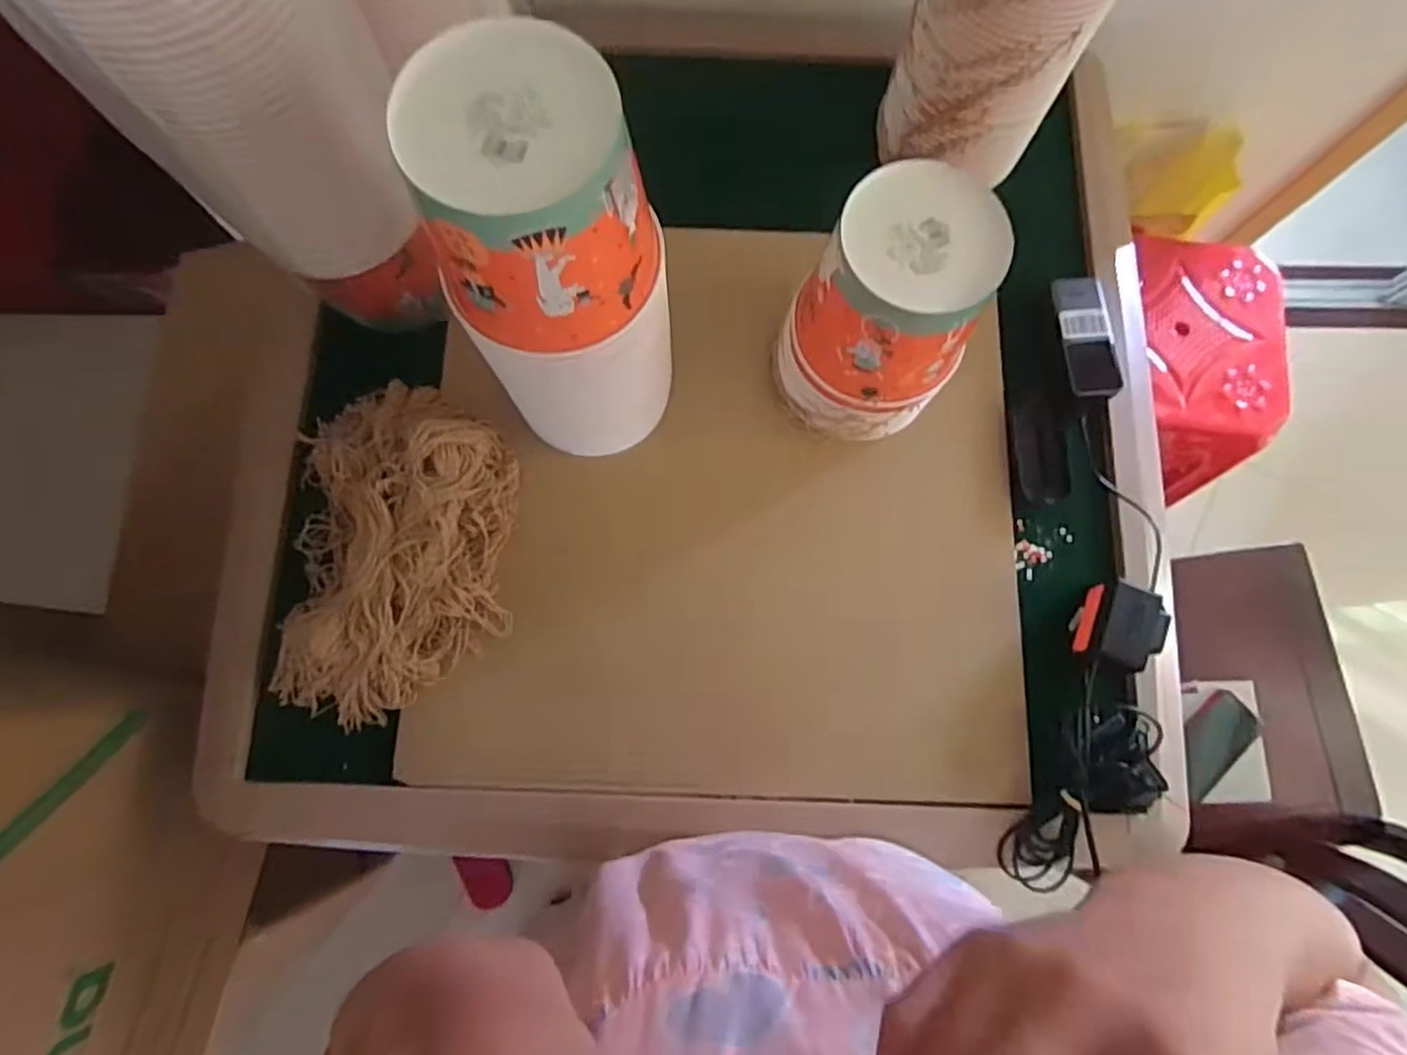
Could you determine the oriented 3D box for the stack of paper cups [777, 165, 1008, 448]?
[{"bbox_3d":[0.156,-0.187,0.614,0.143,0.218,0.148,32,79,6],"label":"stack of paper cups"}]

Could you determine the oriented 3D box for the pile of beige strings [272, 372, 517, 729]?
[{"bbox_3d":[-0.293,0.017,0.641,0.213,0.082,0.319,0,77,-1],"label":"pile of beige strings"}]

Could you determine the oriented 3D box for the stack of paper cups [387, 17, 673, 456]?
[{"bbox_3d":[-0.104,-0.182,0.524,0.134,0.314,0.140,9,77,1],"label":"stack of paper cups"}]

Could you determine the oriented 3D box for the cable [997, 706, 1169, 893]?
[{"bbox_3d":[0.337,0.244,0.606,0.067,0.058,0.188,35,96,7],"label":"cable"}]

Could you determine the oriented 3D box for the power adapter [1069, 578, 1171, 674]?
[{"bbox_3d":[0.384,0.095,0.628,0.067,0.047,0.077,24,78,4],"label":"power adapter"}]

